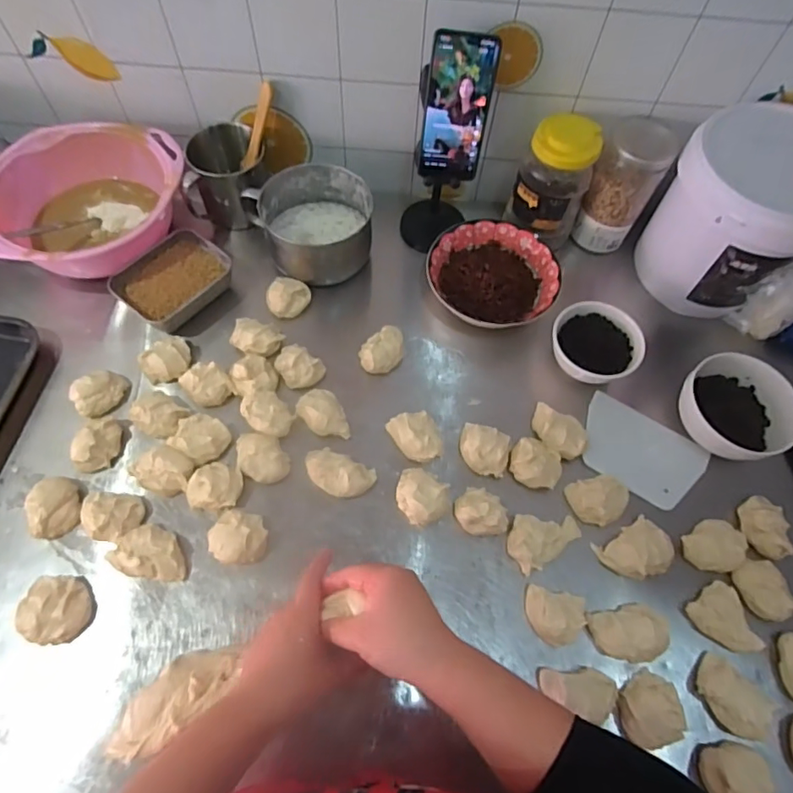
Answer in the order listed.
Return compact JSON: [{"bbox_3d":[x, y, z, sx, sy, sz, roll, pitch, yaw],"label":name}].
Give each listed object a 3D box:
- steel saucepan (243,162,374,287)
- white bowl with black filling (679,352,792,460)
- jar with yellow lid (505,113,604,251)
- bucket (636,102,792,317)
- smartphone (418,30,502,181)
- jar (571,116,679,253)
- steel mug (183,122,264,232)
[{"bbox_3d":[-0.107,-0.233,0.711,0.148,0.080,0.132,-25,68,-15],"label":"steel saucepan"},{"bbox_3d":[0.402,0.016,0.625,0.114,0.056,0.128,-17,66,-11],"label":"white bowl with black filling"},{"bbox_3d":[0.211,-0.289,0.706,0.100,0.150,0.085,24,65,8],"label":"jar with yellow lid"},{"bbox_3d":[0.434,-0.228,0.679,0.181,0.197,0.167,1,64,-3],"label":"bucket"},{"bbox_3d":[0.073,-0.344,0.633,0.076,0.162,0.005,4,49,-3],"label":"smartphone"},{"bbox_3d":[0.309,-0.287,0.720,0.081,0.159,0.078,1,64,-3],"label":"jar"},{"bbox_3d":[-0.235,-0.300,0.738,0.100,0.112,0.102,2,64,-3],"label":"steel mug"}]

